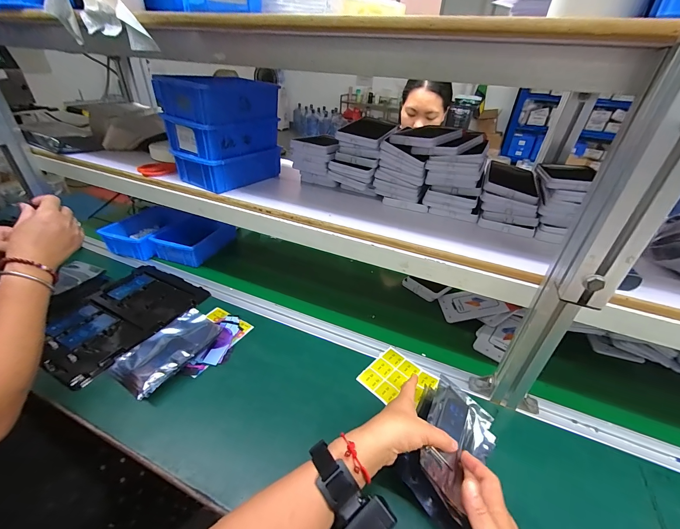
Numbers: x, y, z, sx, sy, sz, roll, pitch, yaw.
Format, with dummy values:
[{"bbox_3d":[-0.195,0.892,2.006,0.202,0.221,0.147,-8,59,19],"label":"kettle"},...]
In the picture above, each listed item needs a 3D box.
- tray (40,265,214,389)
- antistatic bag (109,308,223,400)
[{"bbox_3d":[-0.439,0.095,0.607,0.227,0.023,0.272,19,36,21],"label":"tray"},{"bbox_3d":[-0.296,0.149,0.529,0.106,0.036,0.162,22,38,24],"label":"antistatic bag"}]

